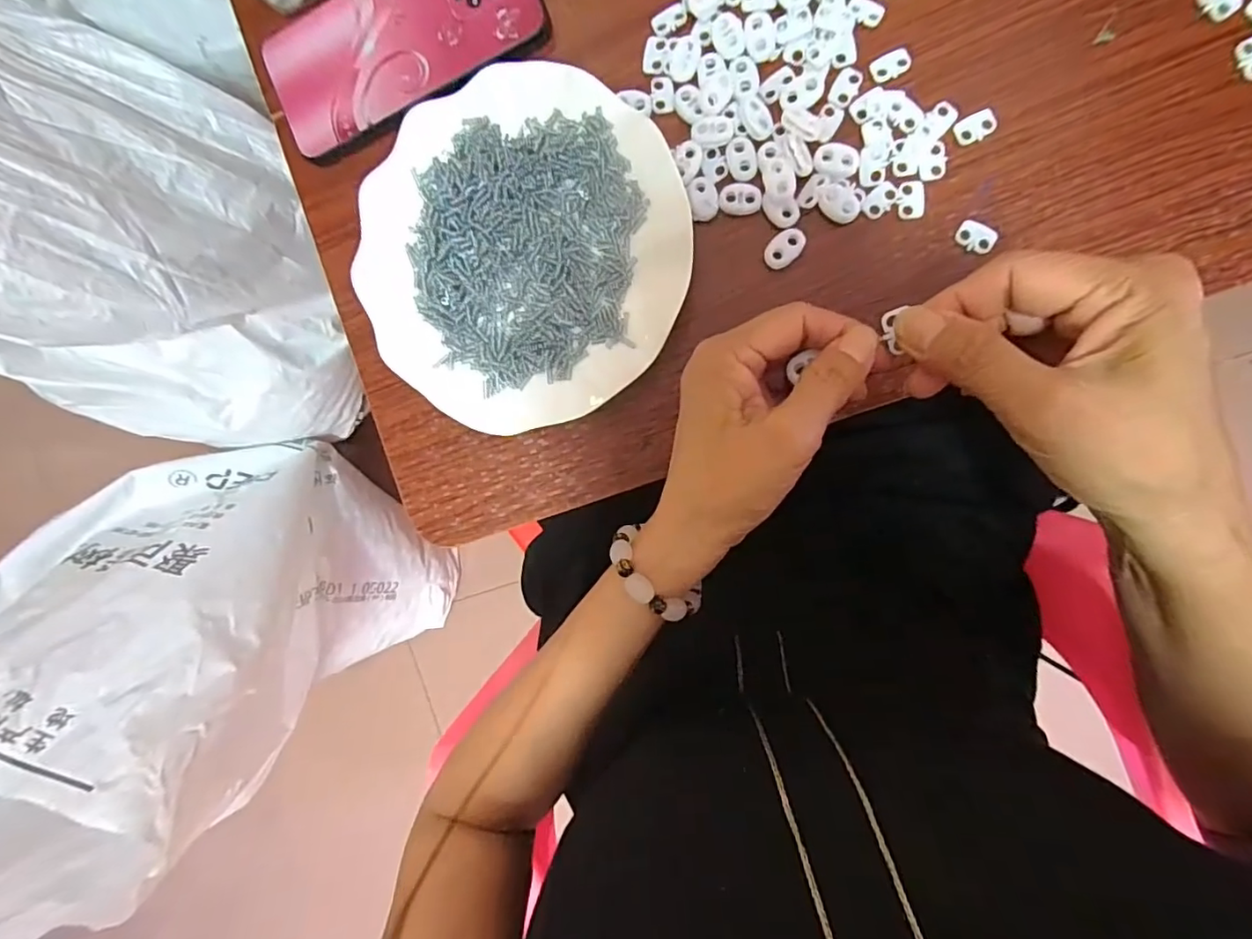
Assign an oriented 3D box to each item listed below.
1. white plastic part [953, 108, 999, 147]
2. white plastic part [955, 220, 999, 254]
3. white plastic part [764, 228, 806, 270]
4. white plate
[{"bbox_3d":[0.177,-0.173,0.278,0.019,0.004,0.013,-24,89,10],"label":"white plastic part"},{"bbox_3d":[0.181,-0.120,0.283,0.019,0.005,0.015,34,98,6],"label":"white plastic part"},{"bbox_3d":[0.085,-0.119,0.294,0.023,0.004,0.016,-38,87,9],"label":"white plastic part"},{"bbox_3d":[-0.059,-0.120,0.308,0.183,0.023,0.179,1,93,9],"label":"white plate"}]

